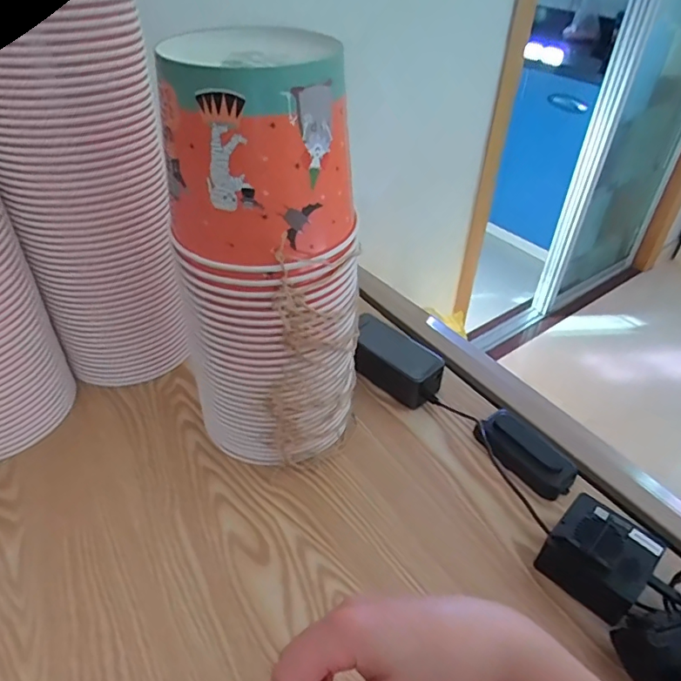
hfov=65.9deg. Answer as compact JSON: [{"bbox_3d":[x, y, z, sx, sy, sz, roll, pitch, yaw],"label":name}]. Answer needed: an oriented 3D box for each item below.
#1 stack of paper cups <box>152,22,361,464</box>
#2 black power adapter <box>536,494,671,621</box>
[{"bbox_3d":[-0.061,-0.047,0.473,0.143,0.375,0.124,21,44,20],"label":"stack of paper cups"},{"bbox_3d":[0.226,0.187,0.456,0.078,0.060,0.083,-28,49,-31],"label":"black power adapter"}]

